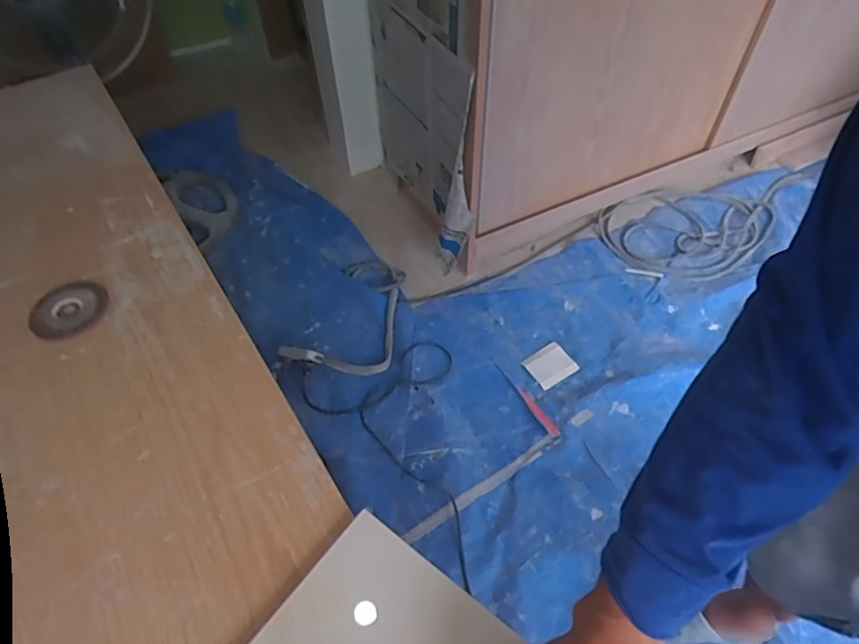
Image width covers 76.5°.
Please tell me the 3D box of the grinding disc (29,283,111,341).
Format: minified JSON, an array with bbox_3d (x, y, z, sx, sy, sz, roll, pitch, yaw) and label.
[{"bbox_3d":[-0.473,-0.018,0.713,0.093,0.012,0.093,-2,53,3],"label":"grinding disc"}]

